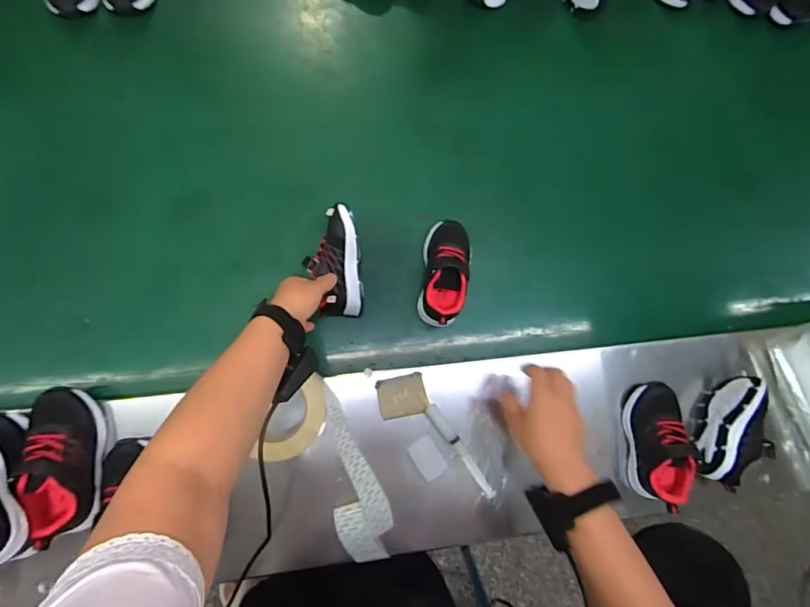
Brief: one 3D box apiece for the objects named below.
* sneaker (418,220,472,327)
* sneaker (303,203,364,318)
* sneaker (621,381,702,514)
[{"bbox_3d":[0.060,-0.044,0.635,0.063,0.068,0.150,7,81,-5],"label":"sneaker"},{"bbox_3d":[-0.098,-0.057,0.627,0.073,0.061,0.149,-4,91,-6],"label":"sneaker"},{"bbox_3d":[0.348,0.188,0.607,0.066,0.068,0.153,-2,82,-6],"label":"sneaker"}]

